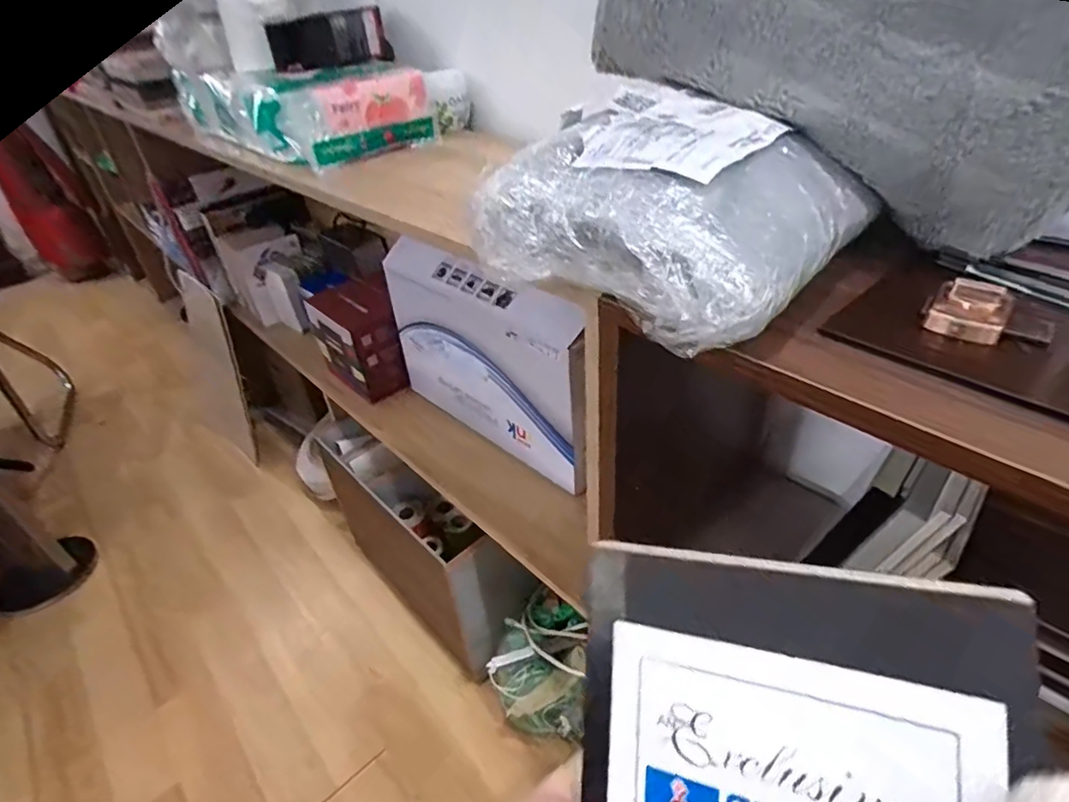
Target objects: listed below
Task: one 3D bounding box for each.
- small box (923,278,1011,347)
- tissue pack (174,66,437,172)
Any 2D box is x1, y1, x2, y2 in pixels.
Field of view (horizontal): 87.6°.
[{"bbox_3d":[0.254,-0.053,0.328,0.039,0.023,0.031,26,48,34],"label":"small box"},{"bbox_3d":[-0.309,-0.428,0.829,0.252,0.092,0.201,22,46,31],"label":"tissue pack"}]

